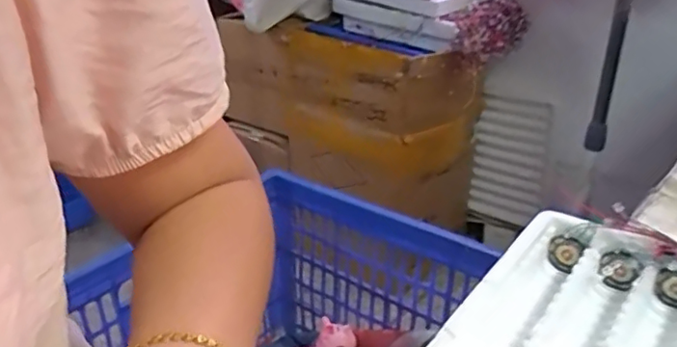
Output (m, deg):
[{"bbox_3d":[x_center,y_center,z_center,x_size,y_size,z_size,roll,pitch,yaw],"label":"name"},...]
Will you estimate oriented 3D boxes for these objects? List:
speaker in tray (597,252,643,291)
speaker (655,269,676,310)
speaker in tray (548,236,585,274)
[{"bbox_3d":[0.174,0.062,0.372,0.024,0.025,0.015,13,29,25],"label":"speaker in tray"},{"bbox_3d":[0.202,0.069,0.358,0.023,0.026,0.006,23,35,39],"label":"speaker"},{"bbox_3d":[0.149,0.053,0.394,0.022,0.023,0.004,27,22,37],"label":"speaker in tray"}]

